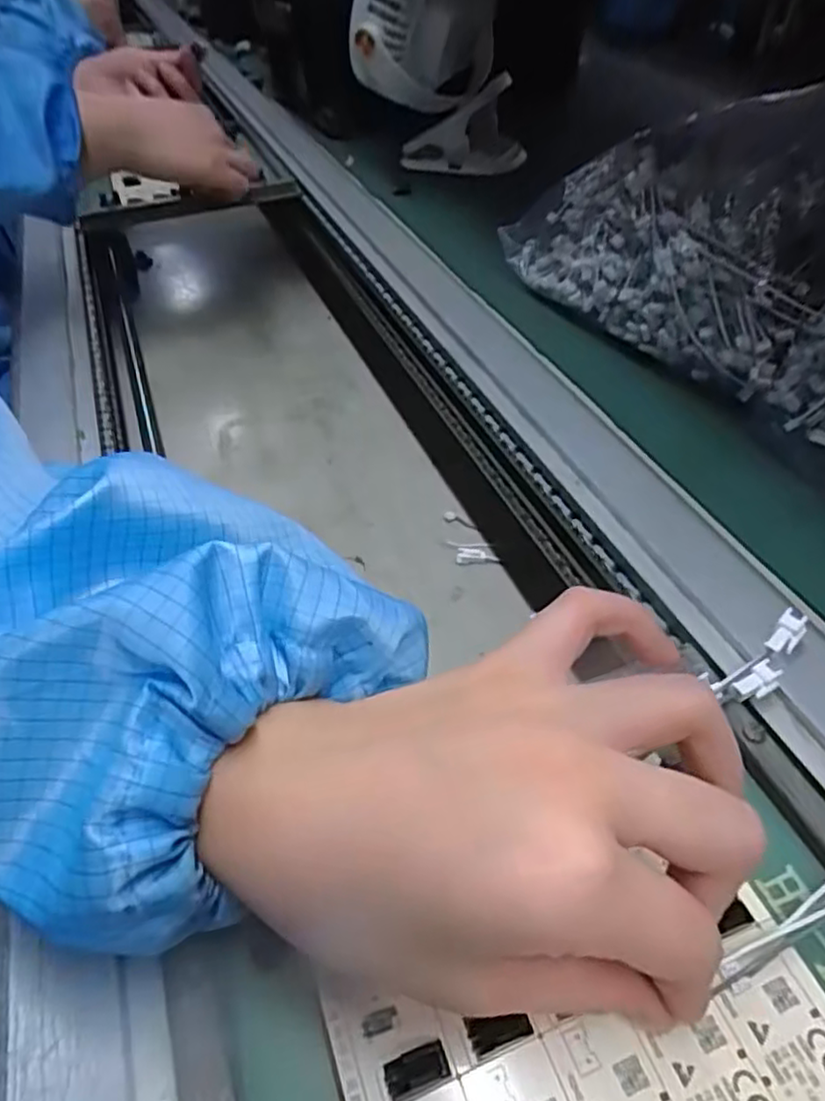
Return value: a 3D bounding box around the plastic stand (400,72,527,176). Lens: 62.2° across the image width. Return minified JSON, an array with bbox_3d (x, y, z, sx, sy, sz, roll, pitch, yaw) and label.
[{"bbox_3d":[0.050,-0.412,0.662,0.109,0.073,0.075,-14,49,-12],"label":"plastic stand"}]

